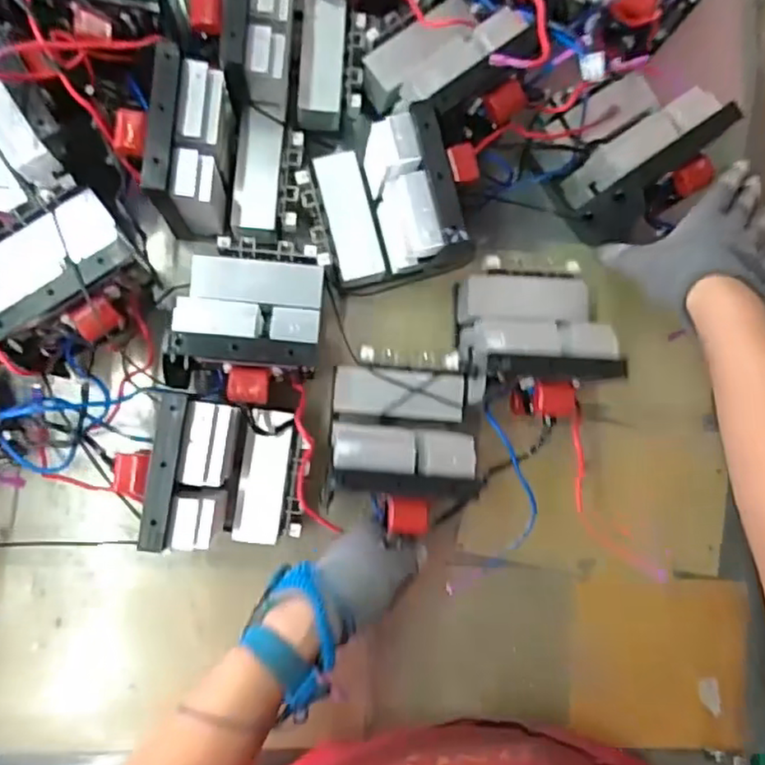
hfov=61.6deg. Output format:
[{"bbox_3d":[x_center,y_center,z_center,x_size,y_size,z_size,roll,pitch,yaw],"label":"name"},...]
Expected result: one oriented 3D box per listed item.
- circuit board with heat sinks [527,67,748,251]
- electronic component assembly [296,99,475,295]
[{"bbox_3d":[0.206,-0.190,0.530,0.108,0.099,0.117,-42,91,-8],"label":"circuit board with heat sinks"},{"bbox_3d":[-0.004,-0.132,0.500,0.102,0.104,0.113,-13,87,-8],"label":"electronic component assembly"}]

